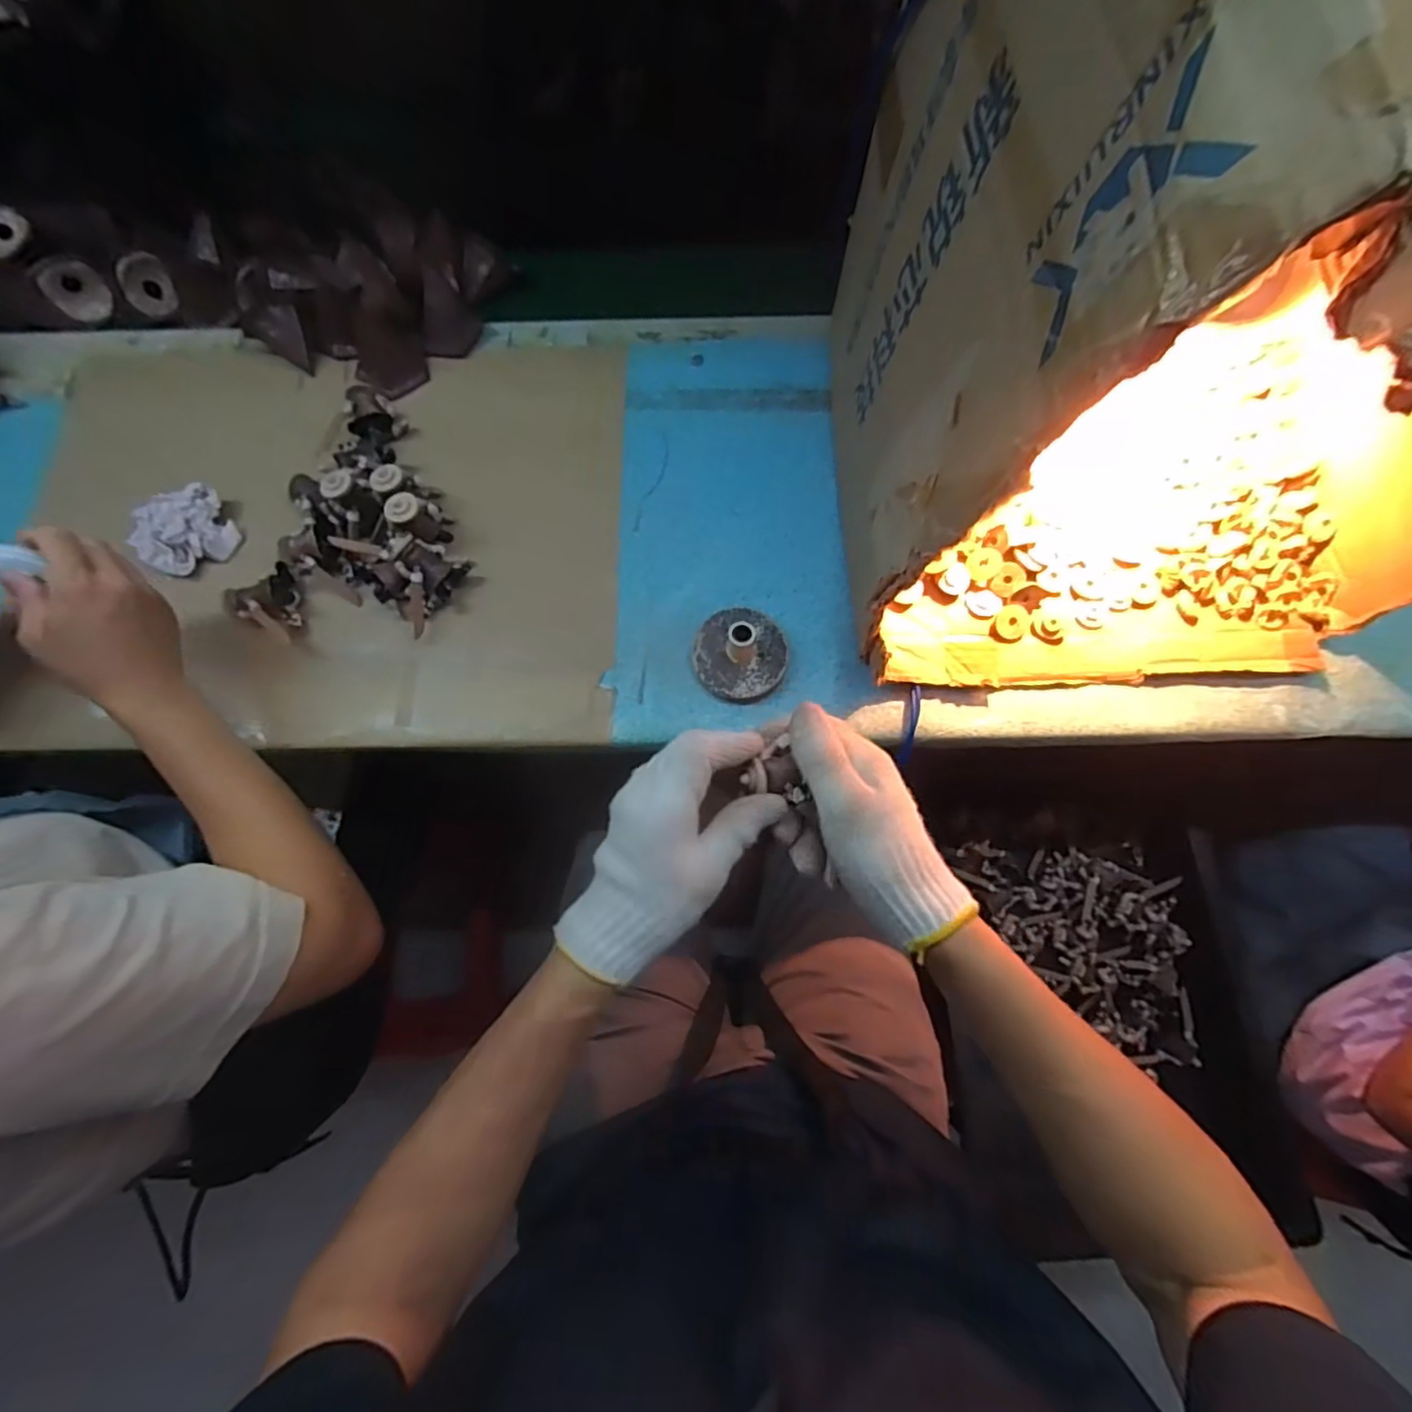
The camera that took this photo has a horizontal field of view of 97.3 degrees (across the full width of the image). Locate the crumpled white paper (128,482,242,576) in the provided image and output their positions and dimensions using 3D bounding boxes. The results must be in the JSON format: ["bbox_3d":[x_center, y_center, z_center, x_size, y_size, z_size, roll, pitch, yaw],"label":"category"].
[{"bbox_3d":[-0.464,-0.154,0.552,0.076,0.026,0.067,-27,75,-7],"label":"crumpled white paper"}]

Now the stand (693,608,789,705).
[{"bbox_3d":[0.028,-0.045,0.501,0.074,0.045,0.076,0,73,1],"label":"stand"}]

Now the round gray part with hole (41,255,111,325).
[{"bbox_3d":[-0.638,-0.422,0.631,0.053,0.054,0.012,-39,49,-5],"label":"round gray part with hole"}]

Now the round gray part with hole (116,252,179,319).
[{"bbox_3d":[-0.558,-0.419,0.622,0.042,0.053,0.013,-30,51,-31],"label":"round gray part with hole"}]

